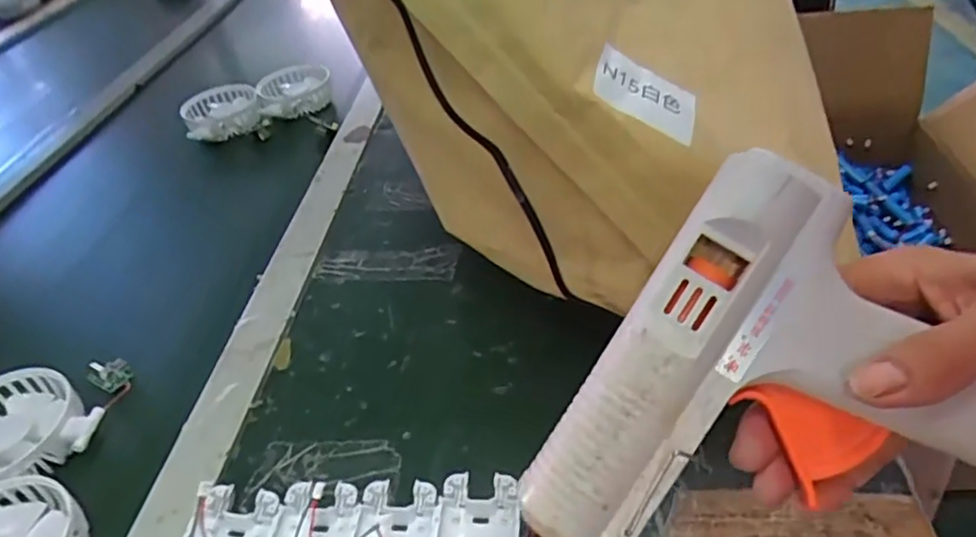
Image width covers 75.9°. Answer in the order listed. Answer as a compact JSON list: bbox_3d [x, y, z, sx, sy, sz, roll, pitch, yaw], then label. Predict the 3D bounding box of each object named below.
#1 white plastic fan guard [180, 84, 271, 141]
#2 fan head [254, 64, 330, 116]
[{"bbox_3d":[-0.323,-0.189,0.767,0.090,0.034,0.105,-20,42,-17],"label":"white plastic fan guard"},{"bbox_3d":[-0.247,-0.222,0.795,0.089,0.037,0.099,-10,40,-6],"label":"fan head"}]

